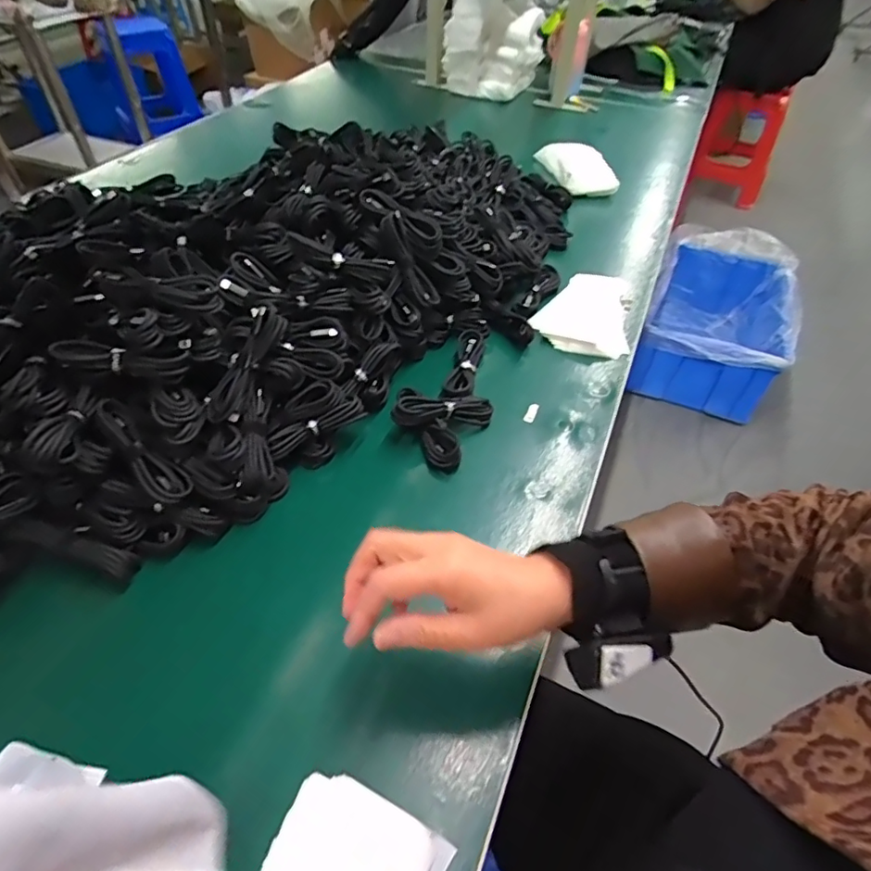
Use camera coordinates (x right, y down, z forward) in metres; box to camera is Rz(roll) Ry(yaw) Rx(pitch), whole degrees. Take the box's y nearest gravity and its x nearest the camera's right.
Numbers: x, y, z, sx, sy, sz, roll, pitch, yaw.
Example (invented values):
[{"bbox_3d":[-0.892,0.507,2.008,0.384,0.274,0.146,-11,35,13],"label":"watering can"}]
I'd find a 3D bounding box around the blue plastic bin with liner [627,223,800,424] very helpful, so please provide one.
[{"bbox_3d":[0.896,-0.382,1.734,0.410,0.359,0.640,17,49,13],"label":"blue plastic bin with liner"}]

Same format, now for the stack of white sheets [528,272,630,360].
[{"bbox_3d":[0.202,-0.168,0.719,0.120,0.023,0.162,16,49,12],"label":"stack of white sheets"}]

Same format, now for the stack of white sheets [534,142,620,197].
[{"bbox_3d":[0.257,-0.504,1.010,0.072,0.053,0.202,-16,51,-17],"label":"stack of white sheets"}]

